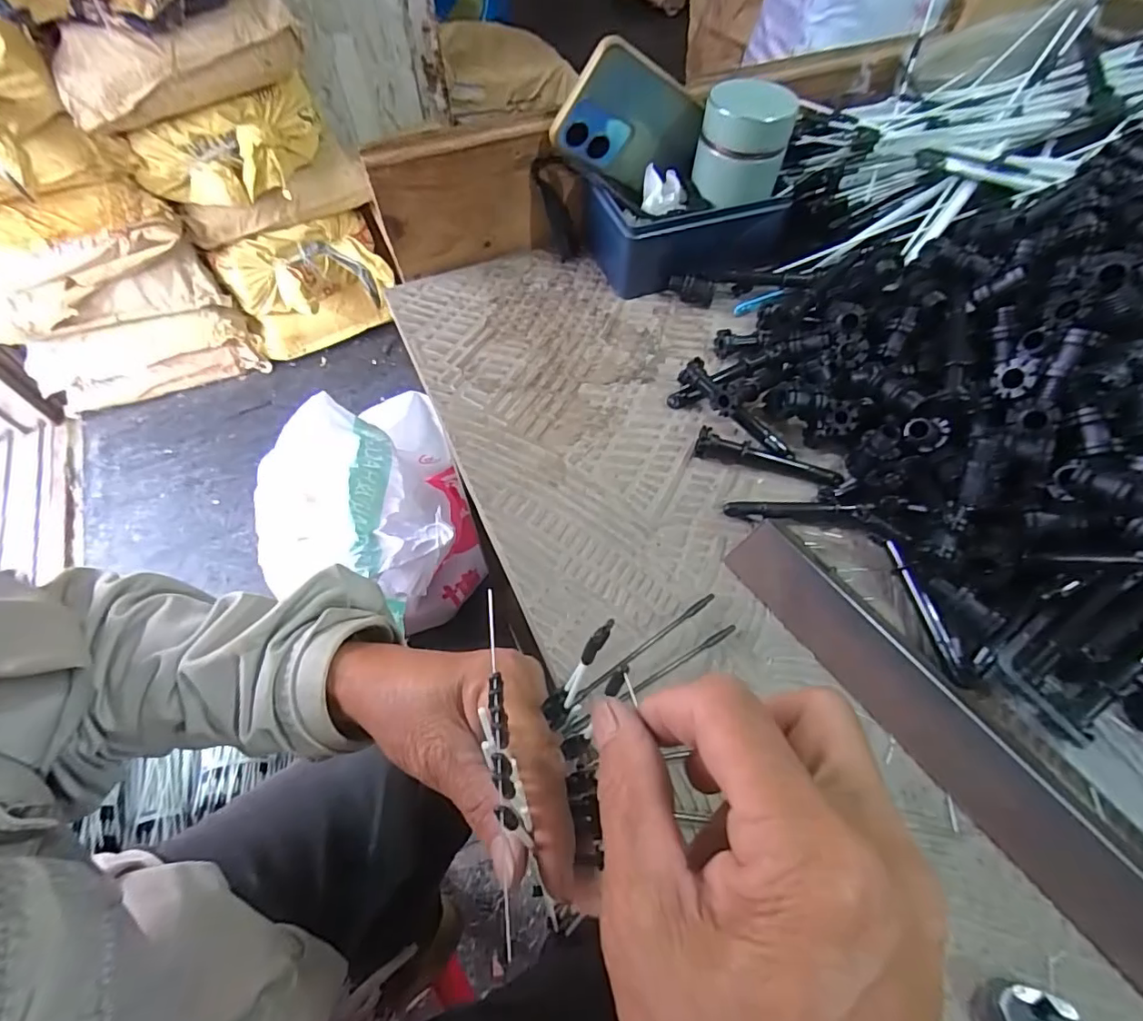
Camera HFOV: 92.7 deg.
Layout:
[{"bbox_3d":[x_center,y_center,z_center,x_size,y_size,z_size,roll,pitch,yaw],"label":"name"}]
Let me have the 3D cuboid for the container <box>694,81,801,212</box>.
[{"bbox_3d":[0.126,-0.271,0.406,0.063,0.066,0.057,11,60,6],"label":"container"}]

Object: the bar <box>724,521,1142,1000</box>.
[{"bbox_3d":[0.187,0.114,0.258,0.032,0.030,0.277,-33,65,-18],"label":"bar"}]

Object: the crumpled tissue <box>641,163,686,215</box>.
[{"bbox_3d":[0.072,-0.246,0.418,0.034,0.016,0.040,4,59,2],"label":"crumpled tissue"}]

